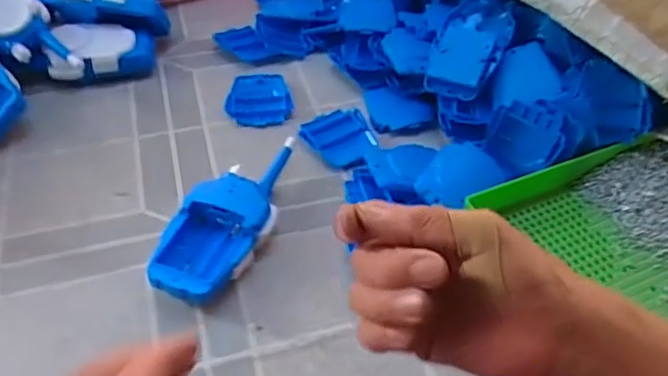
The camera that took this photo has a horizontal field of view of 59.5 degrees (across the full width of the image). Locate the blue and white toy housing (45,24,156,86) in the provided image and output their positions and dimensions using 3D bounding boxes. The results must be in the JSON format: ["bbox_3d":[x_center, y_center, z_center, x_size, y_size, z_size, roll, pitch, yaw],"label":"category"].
[{"bbox_3d":[-0.223,-0.126,0.564,0.096,0.047,0.056,-5,48,-6],"label":"blue and white toy housing"}]

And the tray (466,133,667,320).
[{"bbox_3d":[0.241,0.032,0.455,0.240,0.038,0.153,-18,50,-17],"label":"tray"}]

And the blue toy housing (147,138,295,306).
[{"bbox_3d":[-0.076,0.020,0.446,0.060,0.035,0.160,22,51,18],"label":"blue toy housing"}]

